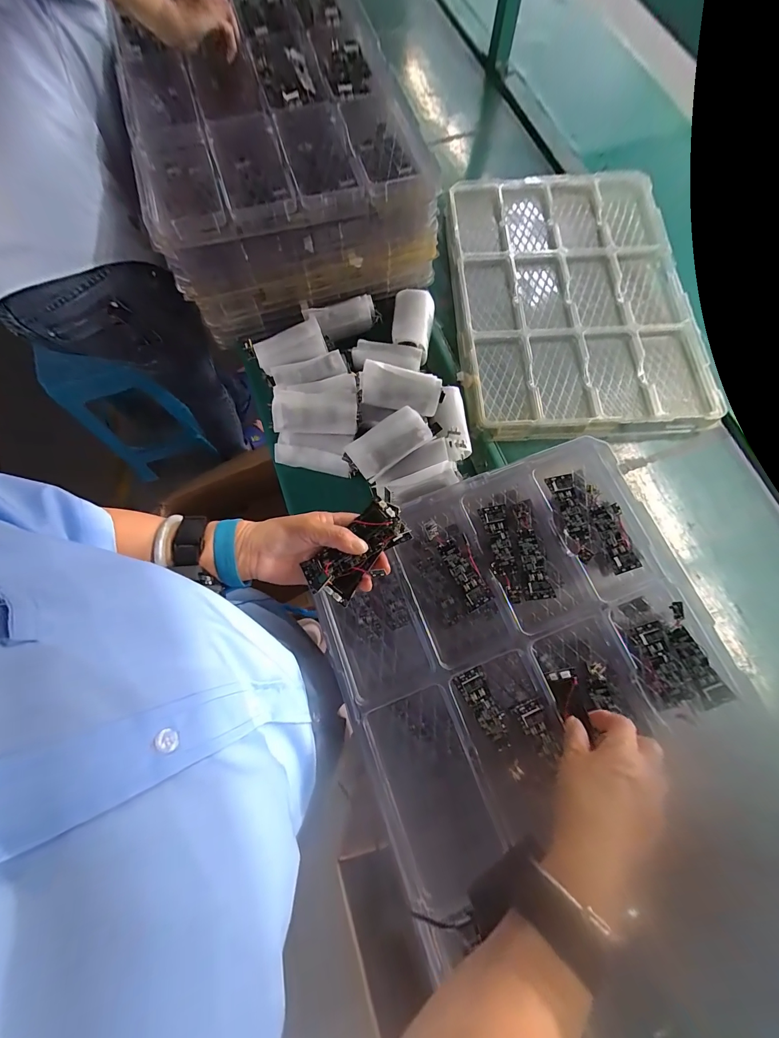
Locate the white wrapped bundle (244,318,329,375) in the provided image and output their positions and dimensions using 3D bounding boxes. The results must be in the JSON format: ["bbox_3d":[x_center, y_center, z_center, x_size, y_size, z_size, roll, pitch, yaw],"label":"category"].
[{"bbox_3d":[-0.170,-0.280,0.592,0.124,0.030,0.052,-17,75,-5],"label":"white wrapped bundle"}]

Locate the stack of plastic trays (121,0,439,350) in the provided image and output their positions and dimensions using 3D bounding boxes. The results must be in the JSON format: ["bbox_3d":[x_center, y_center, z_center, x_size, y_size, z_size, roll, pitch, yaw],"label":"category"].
[{"bbox_3d":[-0.177,-0.588,0.597,0.398,0.160,0.442,-17,75,-5],"label":"stack of plastic trays"}]

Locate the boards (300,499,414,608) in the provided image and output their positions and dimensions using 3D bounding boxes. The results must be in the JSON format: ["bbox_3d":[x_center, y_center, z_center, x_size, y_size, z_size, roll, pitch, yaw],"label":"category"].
[{"bbox_3d":[-0.031,0.032,0.363,0.052,0.025,0.104,43,79,11],"label":"boards"}]

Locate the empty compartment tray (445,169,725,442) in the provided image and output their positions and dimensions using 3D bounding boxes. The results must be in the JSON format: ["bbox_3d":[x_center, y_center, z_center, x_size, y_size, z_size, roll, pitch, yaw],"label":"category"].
[{"bbox_3d":[0.325,-0.413,0.665,0.410,0.036,0.579,-2,74,-1],"label":"empty compartment tray"}]

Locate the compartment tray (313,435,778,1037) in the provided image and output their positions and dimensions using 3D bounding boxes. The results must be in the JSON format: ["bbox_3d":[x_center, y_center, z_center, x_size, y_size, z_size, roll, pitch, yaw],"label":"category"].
[{"bbox_3d":[0.184,0.212,0.378,0.414,0.044,0.557,-19,75,-6],"label":"compartment tray"}]

